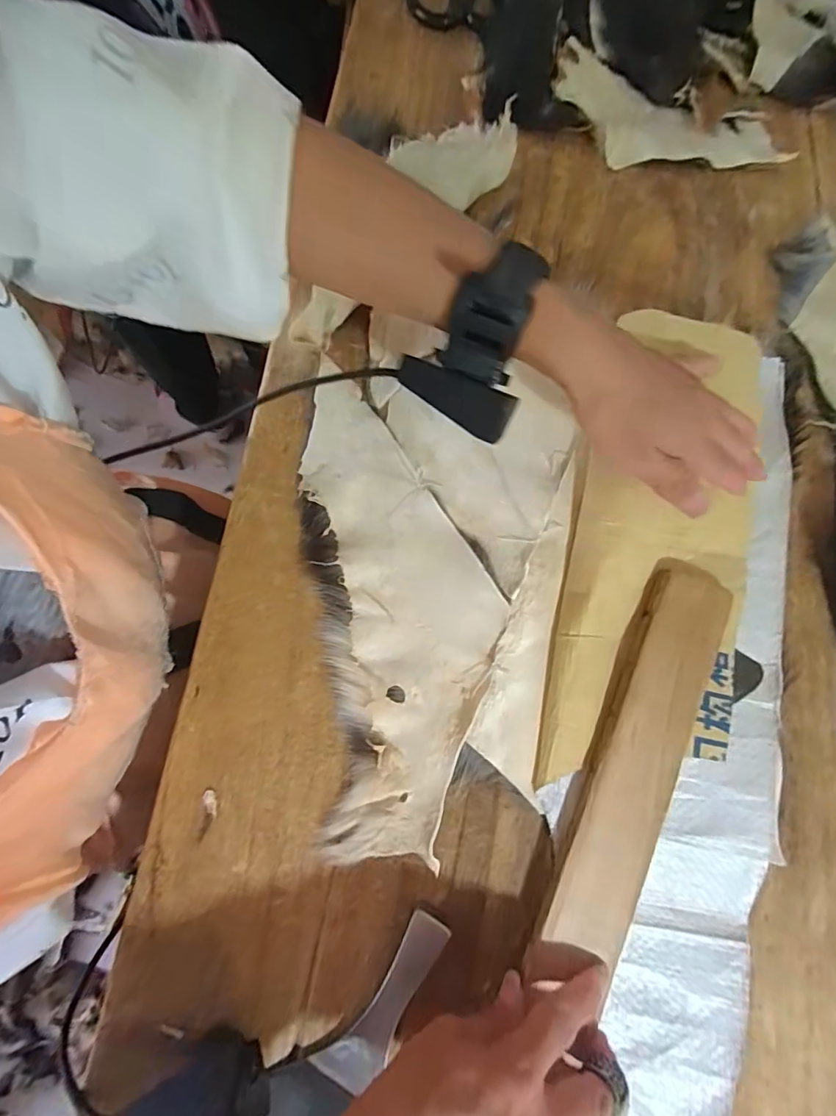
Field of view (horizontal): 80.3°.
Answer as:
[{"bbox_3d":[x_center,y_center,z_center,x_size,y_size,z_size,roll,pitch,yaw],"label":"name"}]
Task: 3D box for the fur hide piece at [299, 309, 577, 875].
[{"bbox_3d":[-0.012,0.009,0.329,0.168,0.019,0.332,15,77,3],"label":"fur hide piece"}]

